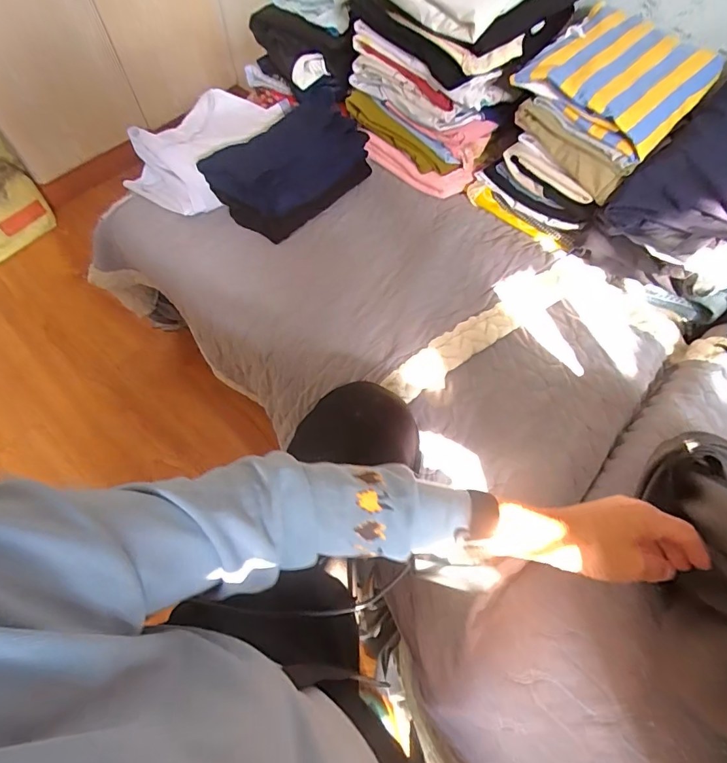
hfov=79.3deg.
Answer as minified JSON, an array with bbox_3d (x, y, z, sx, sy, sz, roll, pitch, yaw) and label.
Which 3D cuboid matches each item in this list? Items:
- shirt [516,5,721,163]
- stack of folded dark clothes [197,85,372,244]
[{"bbox_3d":[0.354,-0.420,0.606,0.206,0.054,0.208,40,72,19],"label":"shirt"},{"bbox_3d":[-0.116,-0.349,0.708,0.170,0.085,0.230,37,67,19],"label":"stack of folded dark clothes"}]

